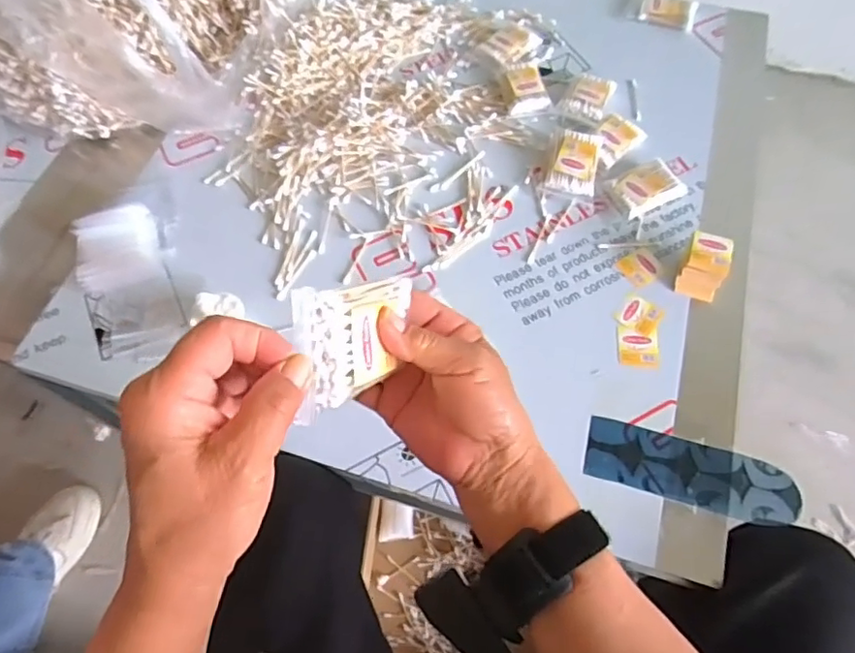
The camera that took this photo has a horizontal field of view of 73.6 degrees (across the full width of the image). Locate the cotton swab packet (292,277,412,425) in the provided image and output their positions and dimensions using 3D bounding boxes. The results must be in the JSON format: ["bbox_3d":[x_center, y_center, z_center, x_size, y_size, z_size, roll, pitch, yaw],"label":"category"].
[{"bbox_3d":[-0.037,0.010,0.294,0.012,0.085,0.063,5,100,33],"label":"cotton swab packet"}]

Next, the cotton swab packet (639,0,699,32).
[{"bbox_3d":[0.343,-0.449,0.813,0.075,0.015,0.060,15,64,9],"label":"cotton swab packet"}]

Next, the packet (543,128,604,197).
[{"bbox_3d":[0.176,-0.195,0.684,0.059,0.030,0.072,12,63,8],"label":"packet"}]

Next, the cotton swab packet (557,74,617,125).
[{"bbox_3d":[0.207,-0.294,0.736,0.053,0.023,0.070,25,66,14],"label":"cotton swab packet"}]

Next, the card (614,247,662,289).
[{"bbox_3d":[0.236,-0.065,0.631,0.043,0.004,0.039,-29,65,-13],"label":"card"}]

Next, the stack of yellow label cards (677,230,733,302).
[{"bbox_3d":[0.296,-0.064,0.613,0.045,0.042,0.060,22,67,12],"label":"stack of yellow label cards"}]

